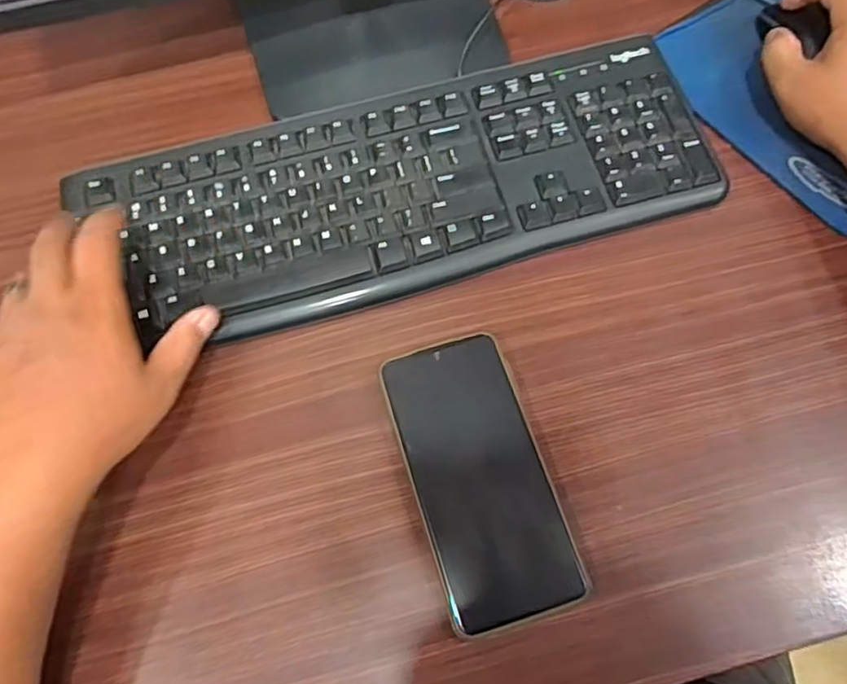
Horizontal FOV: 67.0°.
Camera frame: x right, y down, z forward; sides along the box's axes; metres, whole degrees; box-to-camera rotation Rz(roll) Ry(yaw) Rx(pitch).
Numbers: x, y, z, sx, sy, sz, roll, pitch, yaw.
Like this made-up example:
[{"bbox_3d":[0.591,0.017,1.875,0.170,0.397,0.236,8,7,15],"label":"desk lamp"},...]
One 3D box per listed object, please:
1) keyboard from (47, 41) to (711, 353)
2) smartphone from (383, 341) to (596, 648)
[{"bbox_3d":[-0.011,-0.106,0.439,0.410,0.016,0.151,-14,68,-4],"label":"keyboard"},{"bbox_3d":[0.032,0.077,0.373,0.077,0.014,0.160,-16,69,-5],"label":"smartphone"}]

